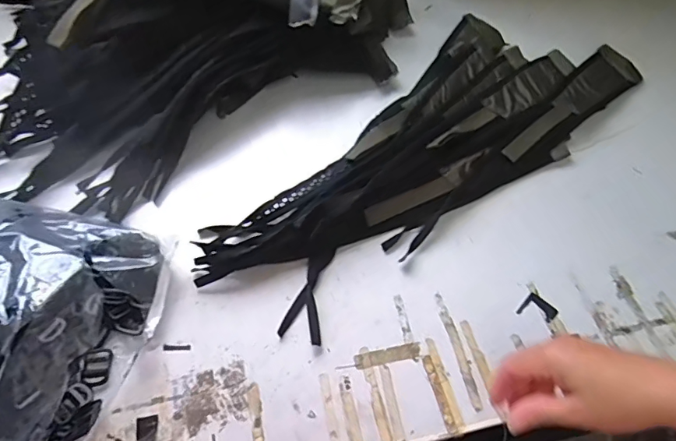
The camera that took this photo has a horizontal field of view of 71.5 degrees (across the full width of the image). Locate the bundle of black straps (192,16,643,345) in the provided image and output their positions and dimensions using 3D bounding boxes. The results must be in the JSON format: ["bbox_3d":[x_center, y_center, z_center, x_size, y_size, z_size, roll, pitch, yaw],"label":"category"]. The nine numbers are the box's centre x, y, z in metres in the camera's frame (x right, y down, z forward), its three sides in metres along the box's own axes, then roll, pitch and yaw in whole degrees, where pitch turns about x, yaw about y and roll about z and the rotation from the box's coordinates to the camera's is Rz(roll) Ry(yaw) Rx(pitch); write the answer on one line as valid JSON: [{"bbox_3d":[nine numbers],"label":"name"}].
[{"bbox_3d":[0.133,-0.098,0.603,0.238,0.045,0.646,40,65,20],"label":"bundle of black straps"}]

